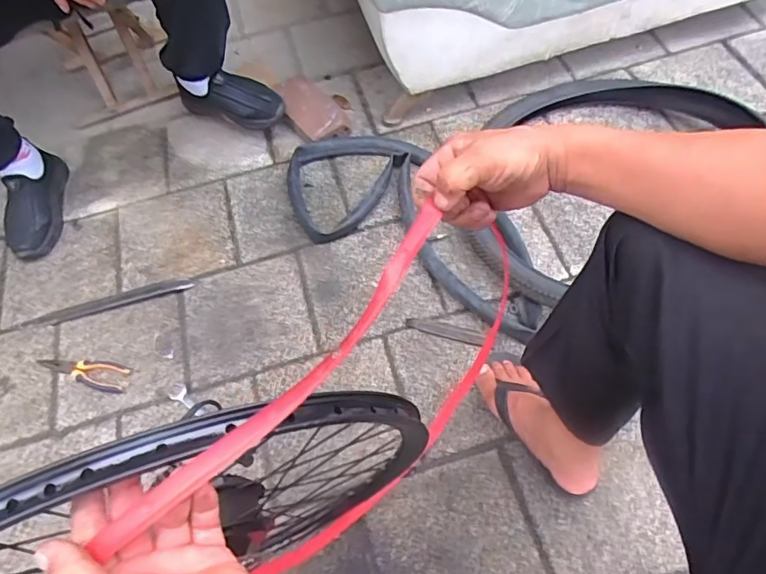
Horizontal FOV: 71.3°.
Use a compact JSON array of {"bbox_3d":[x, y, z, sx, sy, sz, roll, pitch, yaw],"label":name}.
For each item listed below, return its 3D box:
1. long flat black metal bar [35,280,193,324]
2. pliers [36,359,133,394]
[{"bbox_3d":[-0.542,0.026,1.085,0.308,0.013,0.036,-15,59,-5],"label":"long flat black metal bar"},{"bbox_3d":[-0.557,0.156,0.993,0.177,0.011,0.054,10,60,10],"label":"pliers"}]

